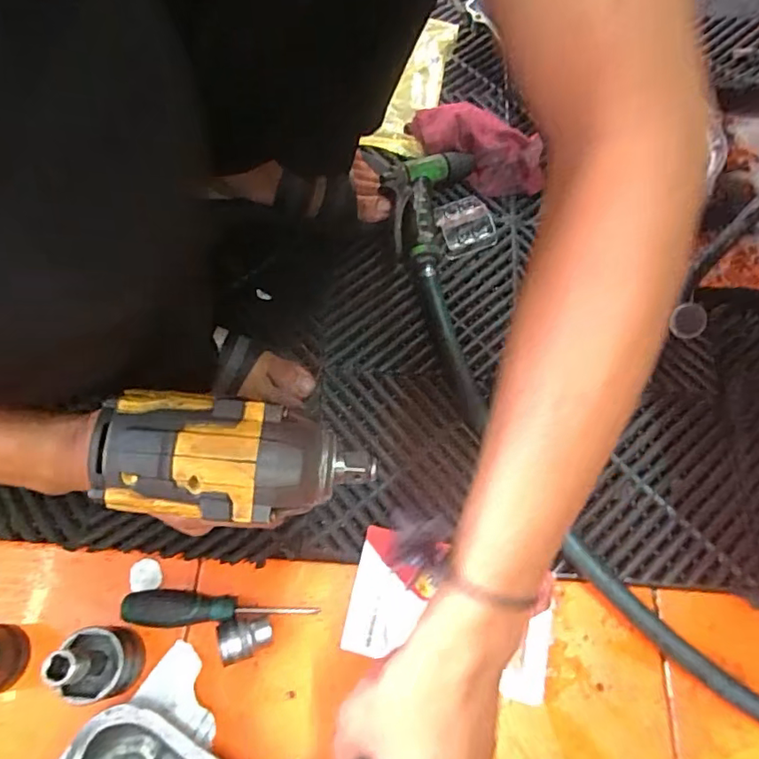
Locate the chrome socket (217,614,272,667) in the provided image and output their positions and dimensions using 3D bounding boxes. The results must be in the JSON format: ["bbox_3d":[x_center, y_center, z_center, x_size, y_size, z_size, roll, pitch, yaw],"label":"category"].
[{"bbox_3d":[-0.107,0.207,0.444,0.041,0.031,0.032,-16,67,-8],"label":"chrome socket"}]

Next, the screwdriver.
[{"bbox_3d":[-0.134,0.191,0.453,0.154,0.029,0.027,3,66,0],"label":"screwdriver"}]

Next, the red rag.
[{"bbox_3d":[0.115,-0.272,0.648,0.161,0.050,0.069,30,69,12],"label":"red rag"}]

